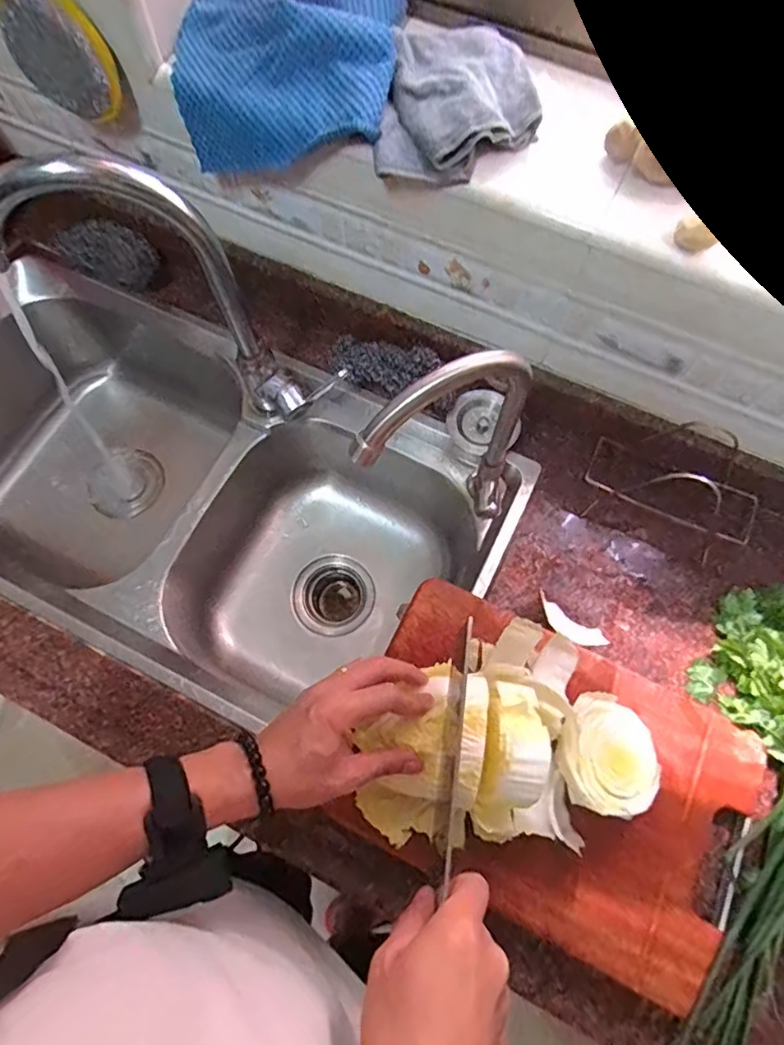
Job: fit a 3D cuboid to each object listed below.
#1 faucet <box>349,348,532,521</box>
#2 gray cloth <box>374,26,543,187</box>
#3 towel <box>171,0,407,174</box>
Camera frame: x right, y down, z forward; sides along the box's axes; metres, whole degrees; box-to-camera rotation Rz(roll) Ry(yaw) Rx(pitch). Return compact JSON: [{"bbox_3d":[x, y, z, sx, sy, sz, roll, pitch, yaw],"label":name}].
[{"bbox_3d":[0.052,-0.045,0.499,0.162,0.264,0.052,-31,73,-11],"label":"faucet"},{"bbox_3d":[0.059,-0.361,0.483,0.126,0.034,0.153,8,70,2],"label":"gray cloth"},{"bbox_3d":[-0.092,-0.415,0.530,0.195,0.108,0.179,10,70,3],"label":"towel"}]

